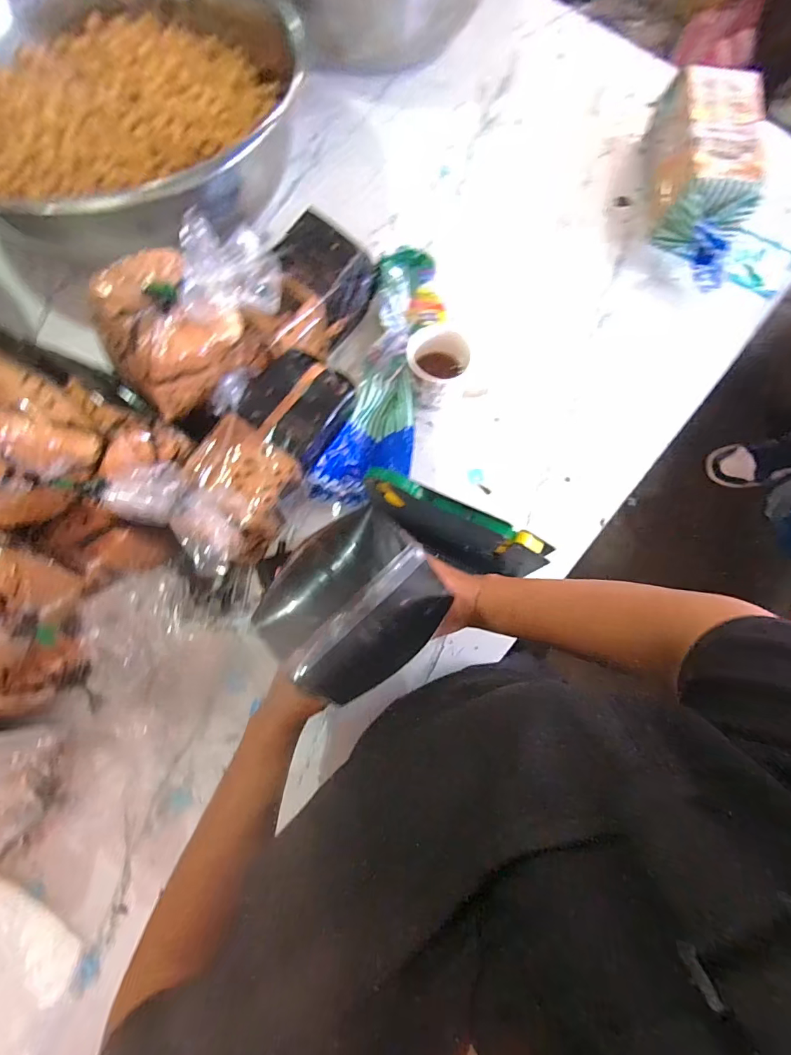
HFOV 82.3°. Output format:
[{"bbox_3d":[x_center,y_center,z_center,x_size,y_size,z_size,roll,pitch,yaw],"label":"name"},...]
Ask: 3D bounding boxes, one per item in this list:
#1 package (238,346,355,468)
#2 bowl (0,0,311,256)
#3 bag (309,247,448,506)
[{"bbox_3d":[-0.122,-0.151,0.562,0.105,0.048,0.123,32,78,8],"label":"package"},{"bbox_3d":[-0.406,-0.651,0.698,0.525,0.145,0.441,0,75,0],"label":"bowl"},{"bbox_3d":[-0.004,-0.213,0.636,0.117,0.056,0.383,15,76,4],"label":"bag"}]

